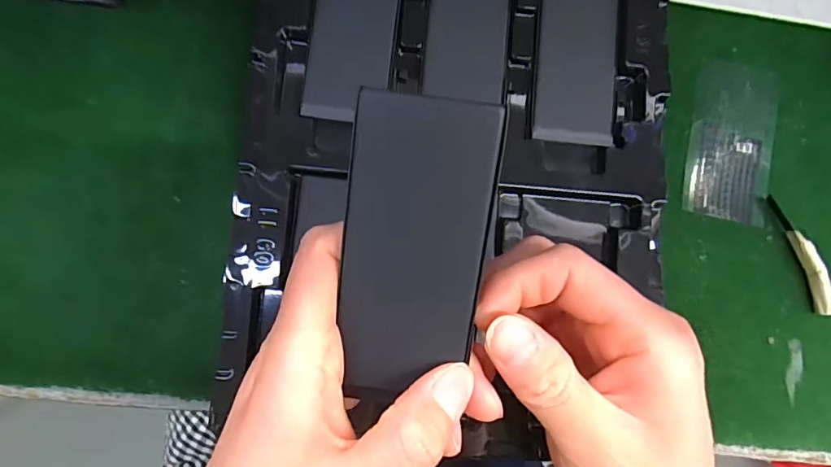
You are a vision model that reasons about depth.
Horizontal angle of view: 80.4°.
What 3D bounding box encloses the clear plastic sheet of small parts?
[{"bbox_3d":[0.218,-0.064,0.335,0.061,0.004,0.108,11,87,-5],"label":"clear plastic sheet of small parts"}]

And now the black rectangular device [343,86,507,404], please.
[{"bbox_3d":[0.000,0.006,0.152,0.044,0.004,0.093,7,103,-5],"label":"black rectangular device"}]

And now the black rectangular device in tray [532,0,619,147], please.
[{"bbox_3d":[0.086,-0.096,0.262,0.042,0.006,0.096,4,88,-5],"label":"black rectangular device in tray"}]

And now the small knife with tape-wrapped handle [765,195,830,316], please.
[{"bbox_3d":[0.261,0.013,0.329,0.009,0.017,0.085,-23,90,-6],"label":"small knife with tape-wrapped handle"}]

